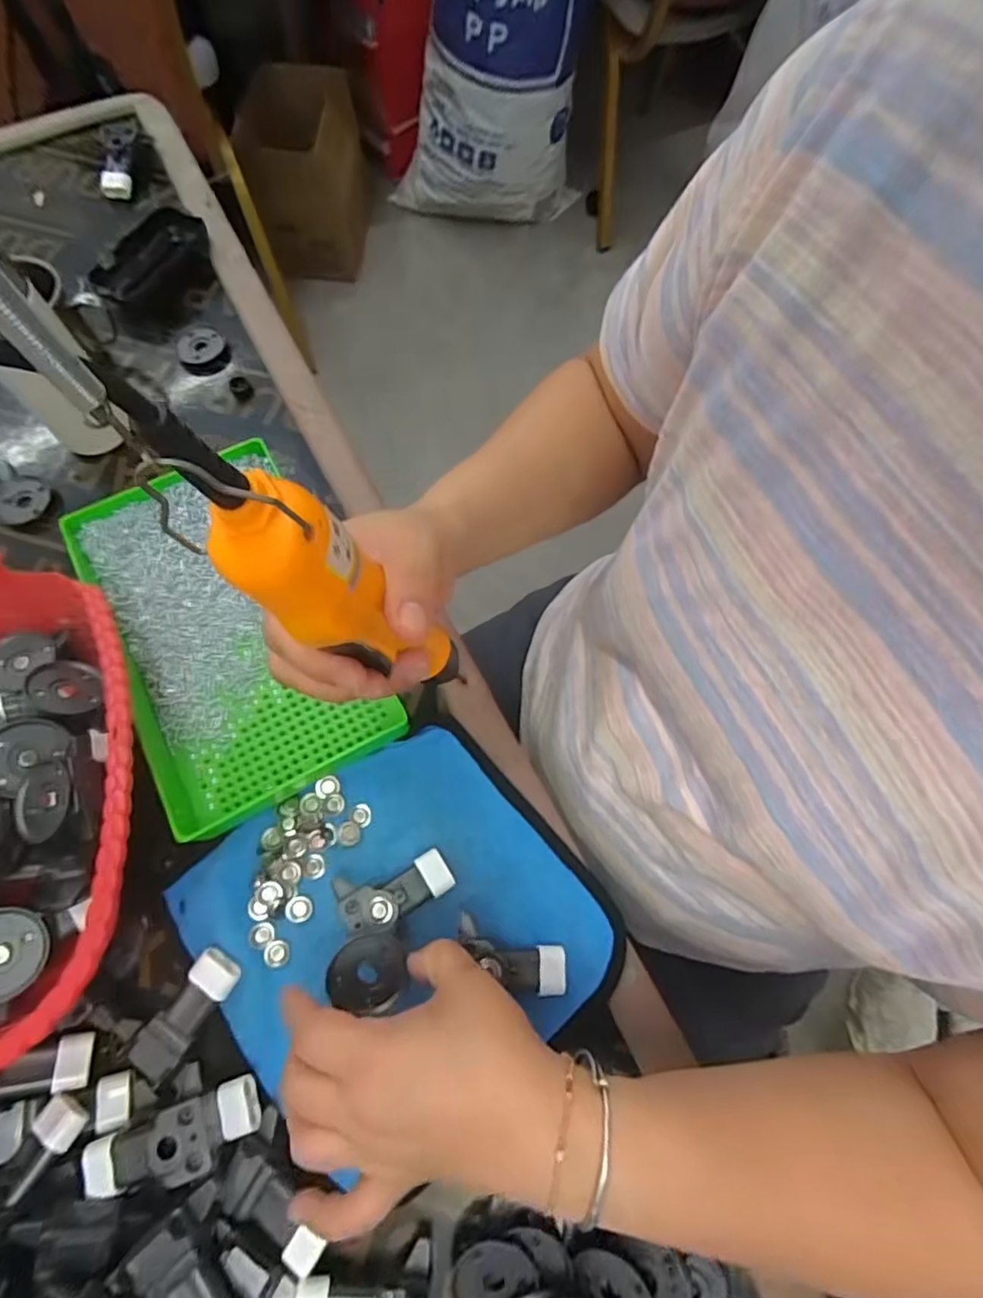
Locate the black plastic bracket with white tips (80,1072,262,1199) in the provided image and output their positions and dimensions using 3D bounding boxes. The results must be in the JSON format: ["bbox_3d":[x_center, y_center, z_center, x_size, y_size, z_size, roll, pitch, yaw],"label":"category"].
[{"bbox_3d":[-0.162,0.248,0.293,0.079,0.025,0.032,-20,71,-7],"label":"black plastic bracket with white tips"}]

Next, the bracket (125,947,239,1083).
[{"bbox_3d":[-0.168,0.199,0.319,0.027,0.015,0.065,33,73,11],"label":"bracket"}]

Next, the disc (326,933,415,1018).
[{"bbox_3d":[-0.065,0.172,0.309,0.041,0.009,0.034,-8,70,-3],"label":"disc"}]

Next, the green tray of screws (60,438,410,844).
[{"bbox_3d":[-0.176,-0.015,0.386,0.146,0.035,0.233,-28,73,-10],"label":"green tray of screws"}]

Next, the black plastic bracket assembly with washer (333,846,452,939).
[{"bbox_3d":[-0.057,0.143,0.345,0.065,0.020,0.035,-16,70,-21],"label":"black plastic bracket assembly with washer"}]

